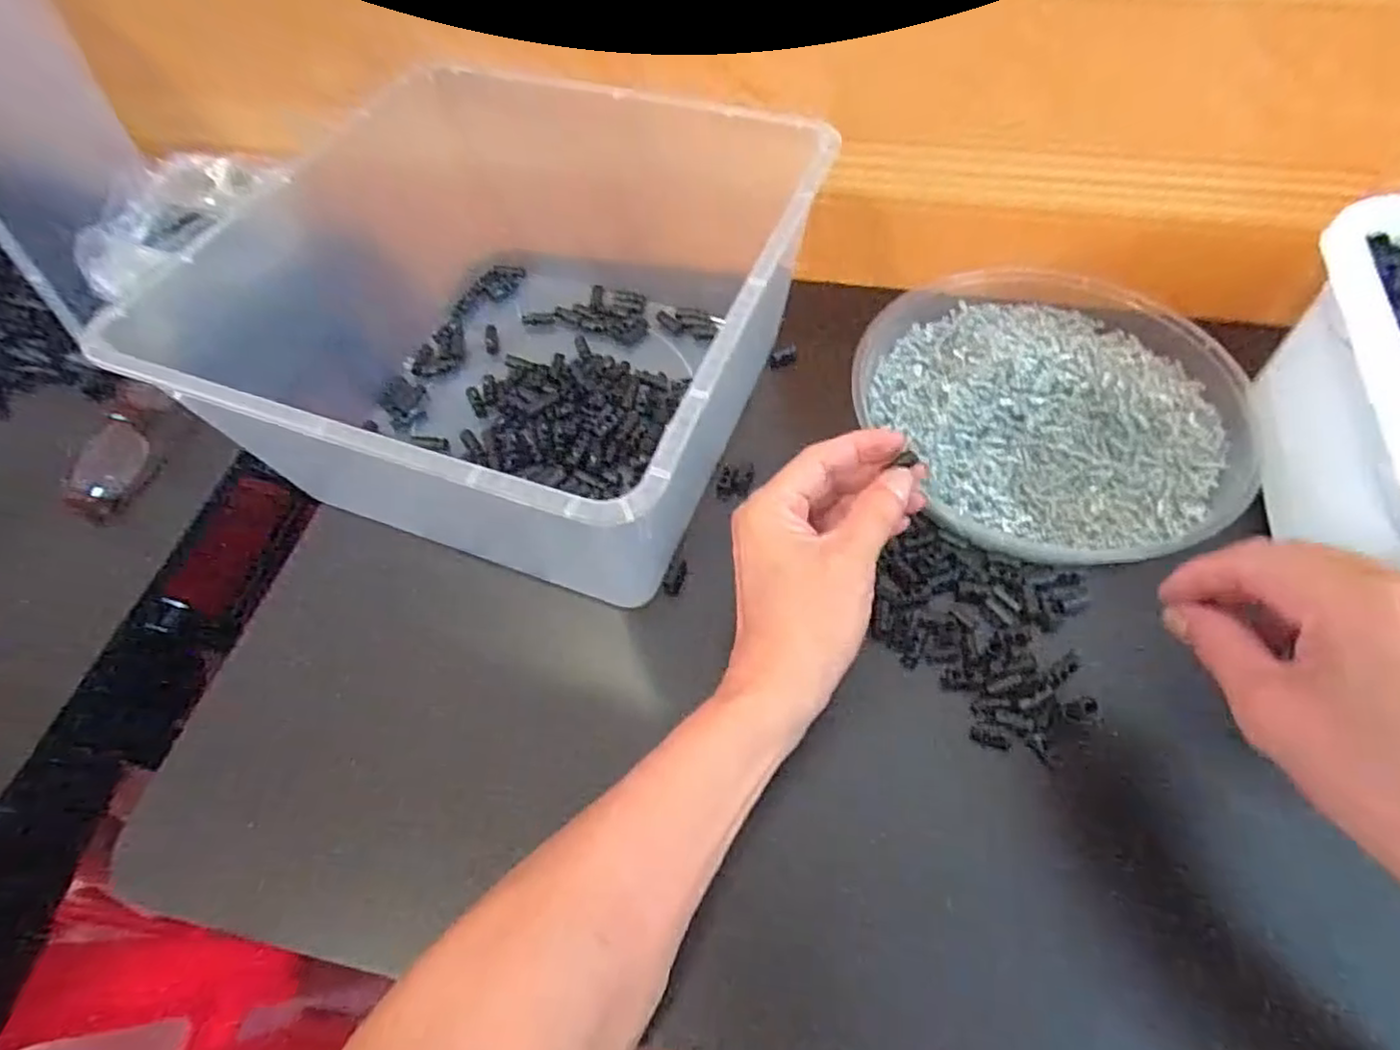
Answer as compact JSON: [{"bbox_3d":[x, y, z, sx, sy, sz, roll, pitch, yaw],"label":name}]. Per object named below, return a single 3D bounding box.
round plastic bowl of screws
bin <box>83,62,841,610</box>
[{"bbox_3d":[0.219,-0.081,0.425,0.233,0.037,0.214,-1,58,2],"label":"round plastic bowl of screws"},{"bbox_3d":[-0.091,-0.126,0.419,0.278,0.145,0.319,17,61,13],"label":"bin"}]

